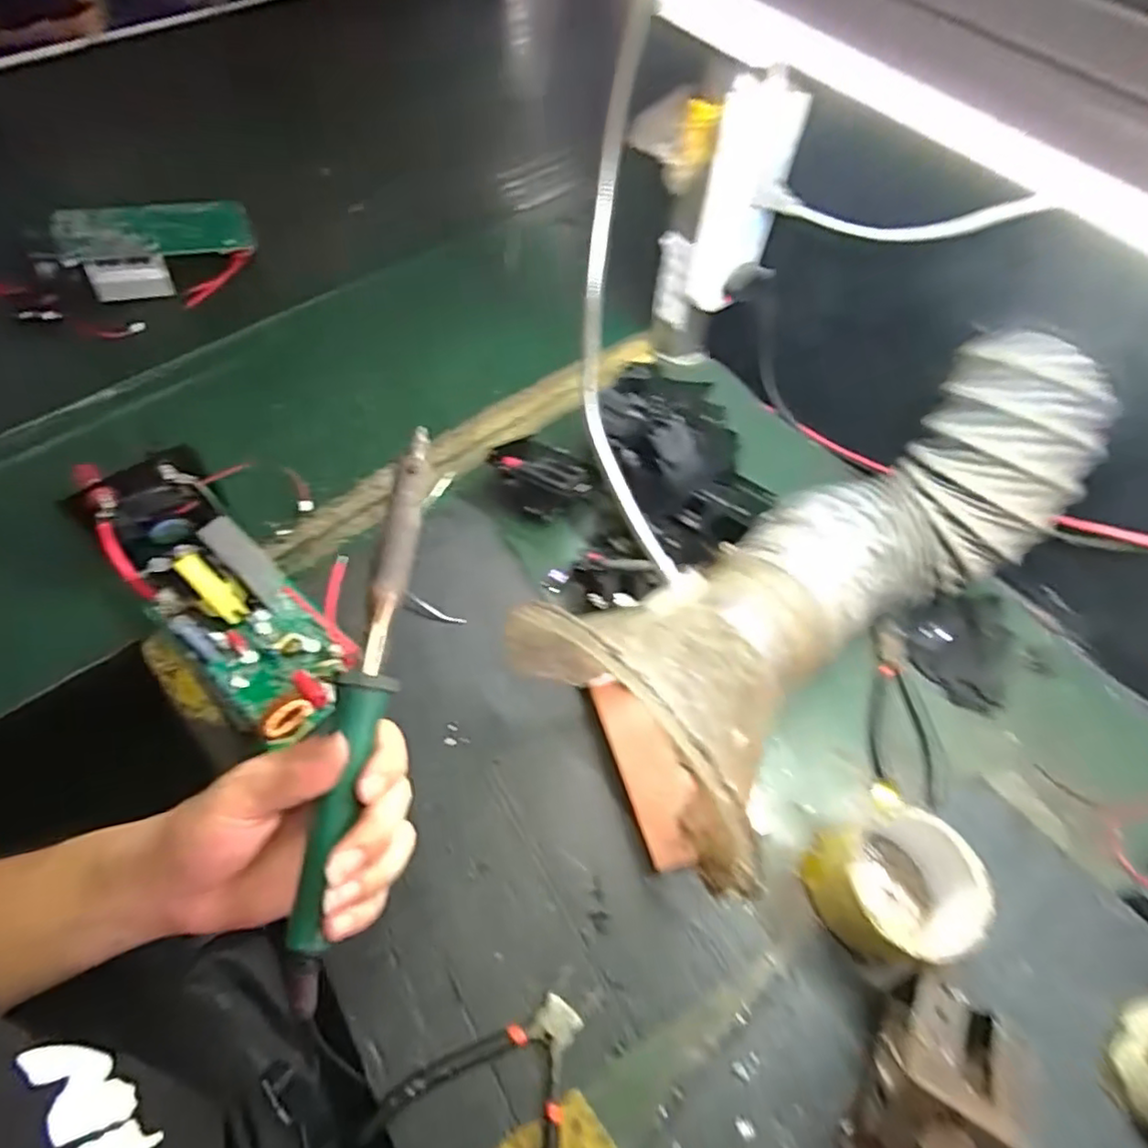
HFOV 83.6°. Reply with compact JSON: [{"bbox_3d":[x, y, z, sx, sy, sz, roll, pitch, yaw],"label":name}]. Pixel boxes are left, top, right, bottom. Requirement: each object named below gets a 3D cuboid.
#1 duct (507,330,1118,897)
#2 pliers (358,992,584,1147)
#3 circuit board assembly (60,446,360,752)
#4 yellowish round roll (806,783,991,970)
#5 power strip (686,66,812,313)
[{"bbox_3d":[0.169,-0.004,0.433,0.372,0.160,0.201,-36,67,-20],"label":"duct"},{"bbox_3d":[-0.037,0.315,0.369,0.118,0.011,0.125,40,66,19],"label":"pliers"},{"bbox_3d":[-0.272,0.009,0.499,0.271,0.082,0.105,38,65,18],"label":"circuit board assembly"},{"bbox_3d":[0.204,0.199,0.412,0.079,0.071,0.090,-36,67,-20],"label":"yellowish round roll"},{"bbox_3d":[0.137,-0.296,0.527,0.064,0.180,0.035,14,60,6],"label":"power strip"}]

